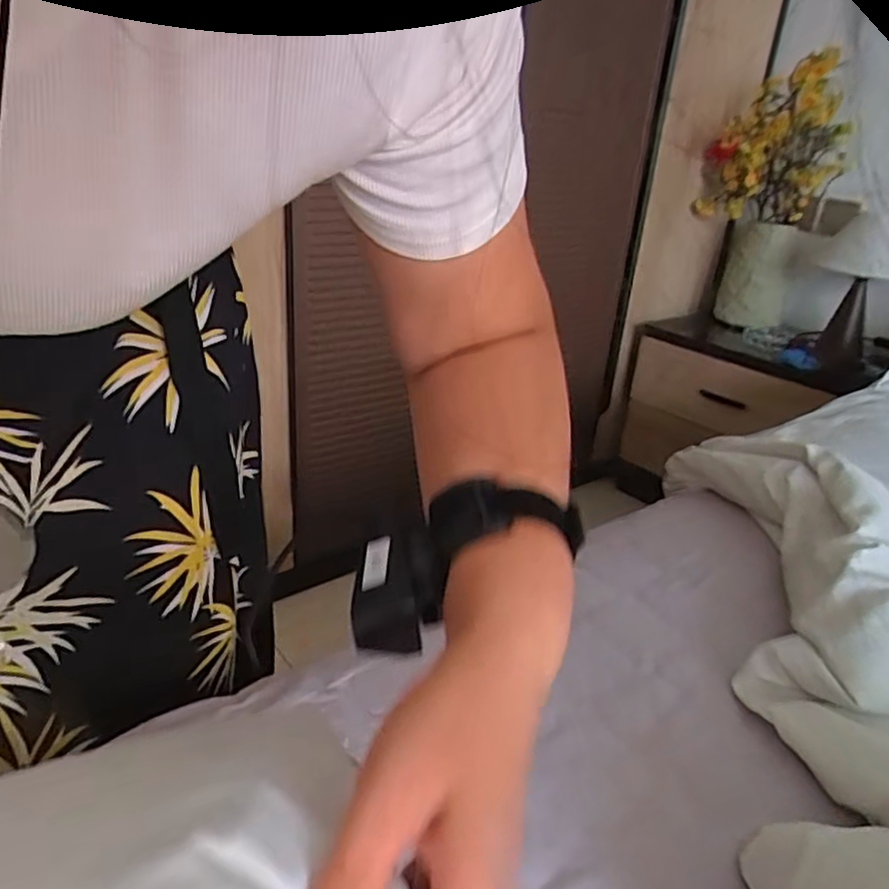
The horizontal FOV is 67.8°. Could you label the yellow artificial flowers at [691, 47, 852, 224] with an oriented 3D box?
[{"bbox_3d":[0.734,-0.667,1.459,0.277,0.319,0.253,13,28,19],"label":"yellow artificial flowers"}]

